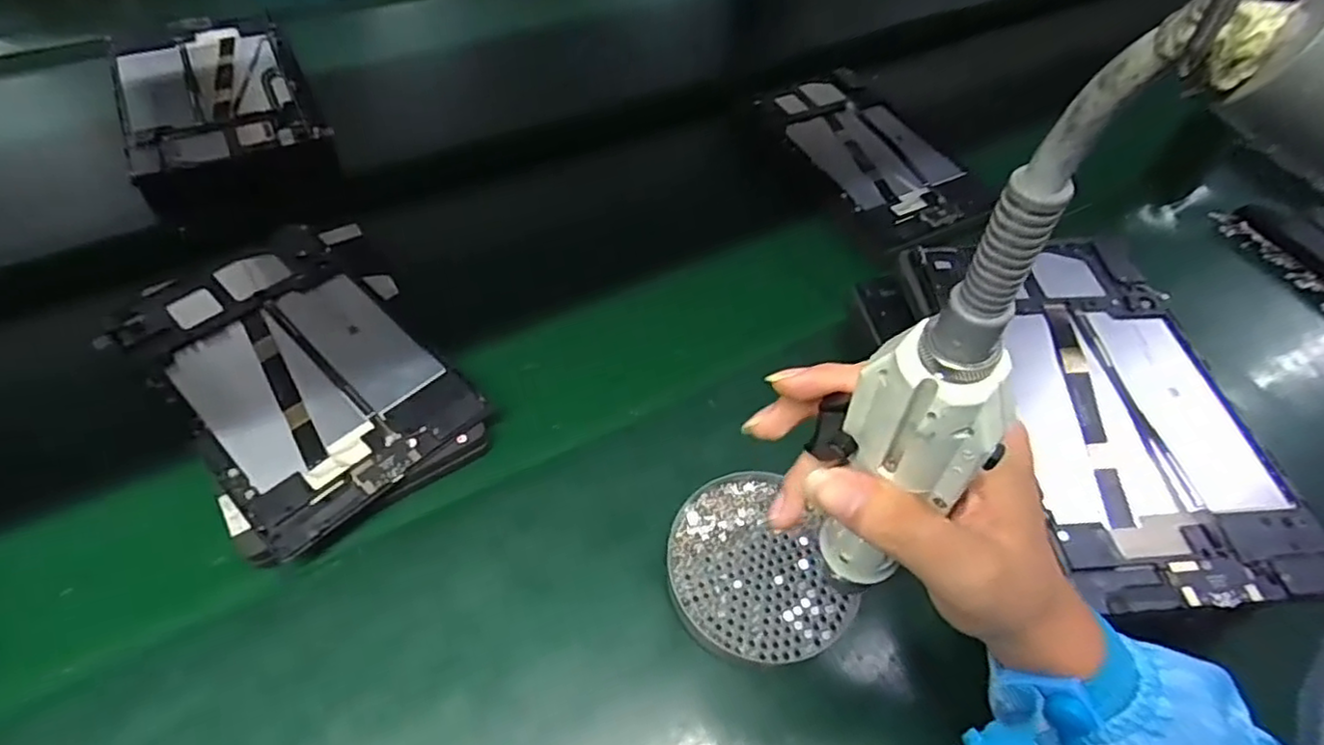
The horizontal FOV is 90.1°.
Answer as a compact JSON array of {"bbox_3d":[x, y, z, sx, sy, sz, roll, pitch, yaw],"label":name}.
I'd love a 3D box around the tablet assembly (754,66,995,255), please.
[{"bbox_3d":[0.205,-0.223,0.661,0.157,0.020,0.256,-16,58,-20],"label":"tablet assembly"}]

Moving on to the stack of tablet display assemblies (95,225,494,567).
[{"bbox_3d":[-0.247,-0.004,0.458,0.165,0.017,0.248,-31,63,-24],"label":"stack of tablet display assemblies"}]

